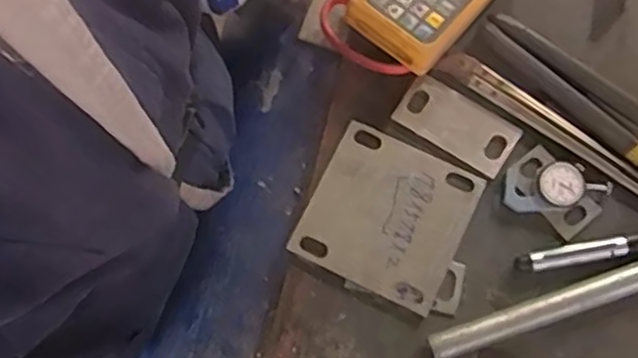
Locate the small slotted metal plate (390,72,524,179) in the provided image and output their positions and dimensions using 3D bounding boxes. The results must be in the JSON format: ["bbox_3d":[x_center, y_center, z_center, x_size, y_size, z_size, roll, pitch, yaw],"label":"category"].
[{"bbox_3d":[0.116,-0.046,0.562,0.099,0.004,0.050,32,77,9],"label":"small slotted metal plate"}]

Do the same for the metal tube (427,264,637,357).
[{"bbox_3d":[0.199,0.093,0.518,0.239,0.020,0.022,-18,74,-5],"label":"metal tube"}]

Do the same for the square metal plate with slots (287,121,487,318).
[{"bbox_3d":[0.055,0.030,0.543,0.120,0.004,0.120,26,76,8],"label":"square metal plate with slots"}]

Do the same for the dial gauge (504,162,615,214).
[{"bbox_3d":[0.195,0.006,0.548,0.087,0.014,0.039,-3,74,0],"label":"dial gauge"}]

